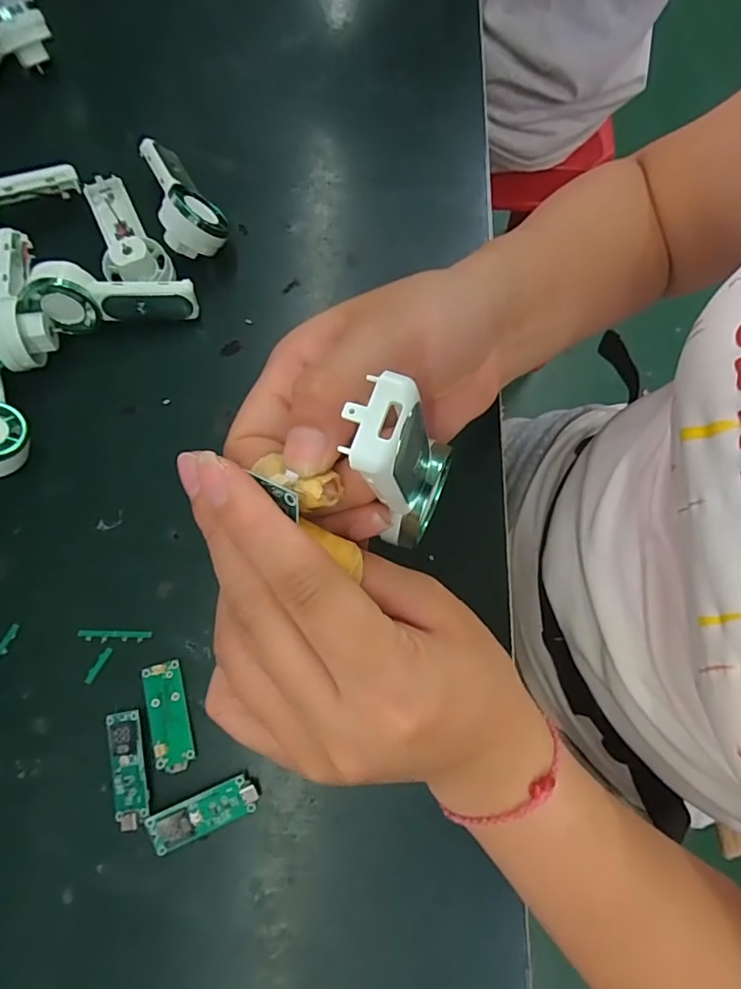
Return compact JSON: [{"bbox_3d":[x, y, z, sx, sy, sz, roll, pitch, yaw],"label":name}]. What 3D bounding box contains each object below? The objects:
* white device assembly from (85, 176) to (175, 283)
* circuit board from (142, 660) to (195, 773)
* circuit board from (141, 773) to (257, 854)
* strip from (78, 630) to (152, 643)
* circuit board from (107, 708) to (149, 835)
[{"bbox_3d":[-0.154,-0.165,0.322,0.040,0.029,0.084,-26,76,-9],"label":"white device assembly"},{"bbox_3d":[-0.101,0.110,0.257,0.018,0.004,0.050,-16,75,-7],"label":"circuit board"},{"bbox_3d":[-0.079,0.151,0.245,0.049,0.005,0.018,-22,75,-8],"label":"circuit board"},{"bbox_3d":[-0.133,0.073,0.269,0.037,0.004,0.006,2,73,-2],"label":"strip"},{"bbox_3d":[-0.116,0.131,0.250,0.017,0.006,0.051,-13,74,-6],"label":"circuit board"}]

